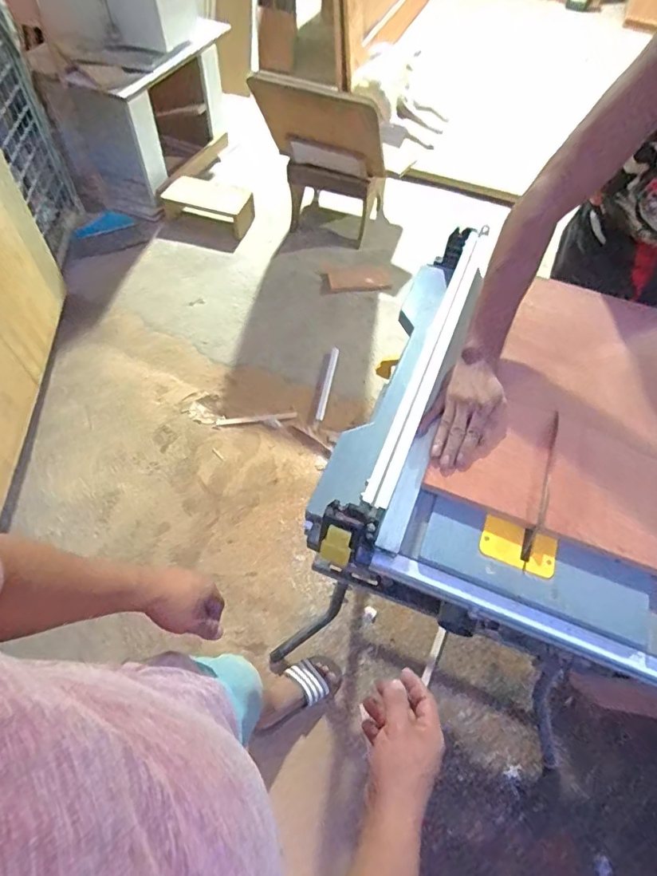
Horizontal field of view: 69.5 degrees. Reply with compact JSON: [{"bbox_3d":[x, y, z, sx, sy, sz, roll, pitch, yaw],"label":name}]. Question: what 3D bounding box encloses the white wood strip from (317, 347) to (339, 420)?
[{"bbox_3d":[0.001,-0.209,1.815,0.028,0.011,0.304,12,71,4],"label":"white wood strip"}]

